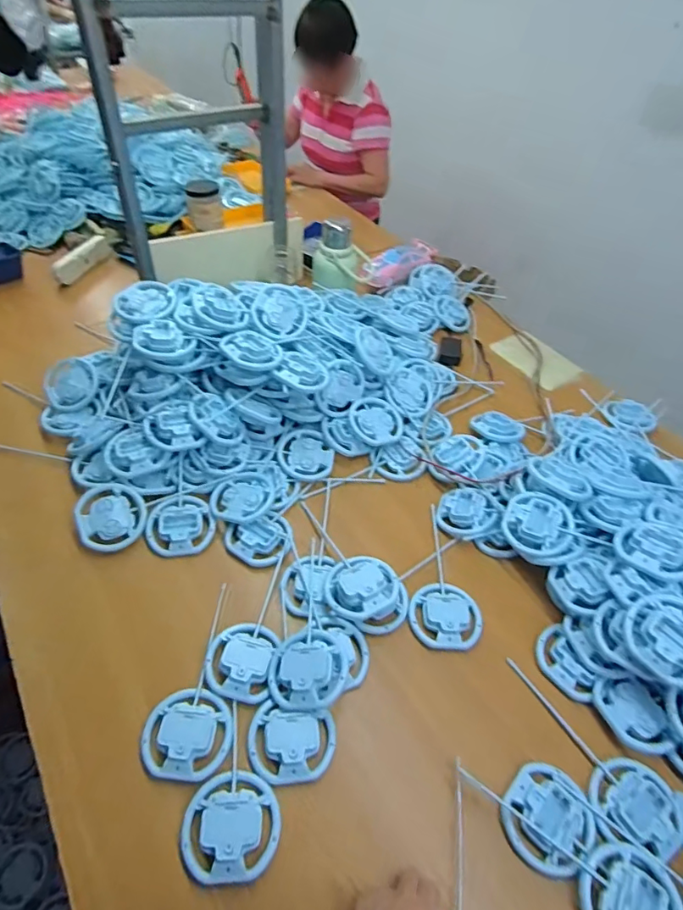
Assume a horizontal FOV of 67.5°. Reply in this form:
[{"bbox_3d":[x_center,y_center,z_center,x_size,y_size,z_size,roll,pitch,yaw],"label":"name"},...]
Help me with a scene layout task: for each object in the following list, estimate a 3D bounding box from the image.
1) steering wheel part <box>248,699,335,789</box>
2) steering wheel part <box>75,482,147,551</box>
[{"bbox_3d":[-0.061,0.346,0.613,0.102,0.028,0.082,8,48,2],"label":"steering wheel part"},{"bbox_3d":[-0.360,0.097,0.795,0.100,0.014,0.104,7,67,-17],"label":"steering wheel part"}]

